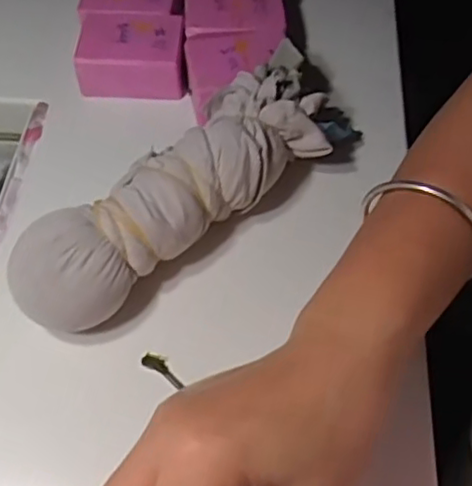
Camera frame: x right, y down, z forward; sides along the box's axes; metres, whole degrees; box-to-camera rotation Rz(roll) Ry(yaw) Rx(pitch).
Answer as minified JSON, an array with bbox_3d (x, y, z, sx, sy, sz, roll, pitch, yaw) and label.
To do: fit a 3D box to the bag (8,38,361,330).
[{"bbox_3d":[-0.022,-0.040,0.388,0.250,0.056,0.075,-37,64,-23],"label":"bag"}]

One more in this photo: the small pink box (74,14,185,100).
[{"bbox_3d":[-0.073,-0.133,0.460,0.071,0.032,0.055,1,56,1],"label":"small pink box"}]

